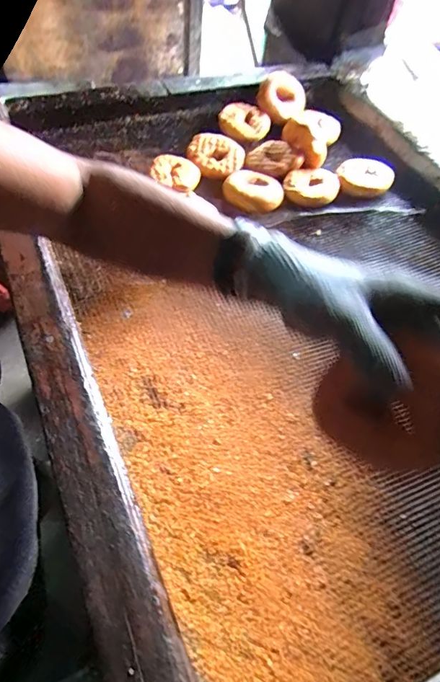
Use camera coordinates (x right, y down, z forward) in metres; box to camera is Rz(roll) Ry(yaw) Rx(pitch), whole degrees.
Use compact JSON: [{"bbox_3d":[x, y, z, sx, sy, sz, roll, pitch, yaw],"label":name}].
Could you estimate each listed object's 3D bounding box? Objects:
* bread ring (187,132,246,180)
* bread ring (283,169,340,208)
[{"bbox_3d":[-0.006,-0.368,0.862,0.100,0.033,0.101,3,56,-4],"label":"bread ring"},{"bbox_3d":[0.176,-0.298,0.843,0.098,0.029,0.082,22,56,9],"label":"bread ring"}]

